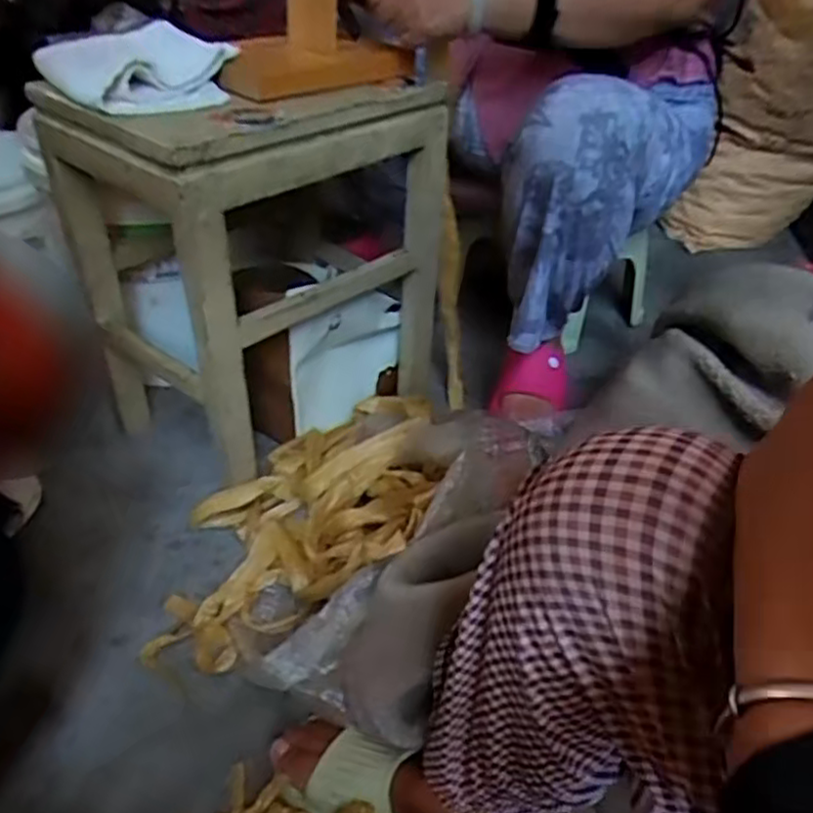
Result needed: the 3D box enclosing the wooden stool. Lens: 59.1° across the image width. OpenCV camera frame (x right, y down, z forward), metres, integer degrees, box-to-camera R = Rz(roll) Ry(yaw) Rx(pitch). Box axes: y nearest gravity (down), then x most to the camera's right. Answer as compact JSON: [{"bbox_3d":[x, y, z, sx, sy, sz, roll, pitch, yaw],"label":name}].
[{"bbox_3d":[-0.170,-0.179,0.867,0.254,0.406,0.355,32,47,31],"label":"wooden stool"}]

